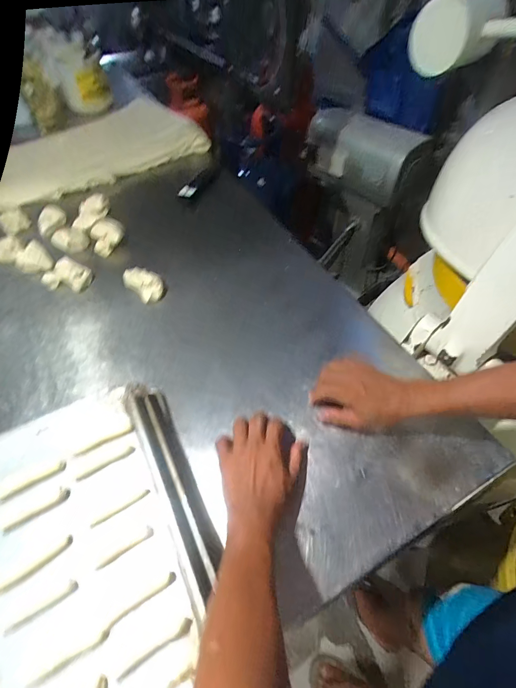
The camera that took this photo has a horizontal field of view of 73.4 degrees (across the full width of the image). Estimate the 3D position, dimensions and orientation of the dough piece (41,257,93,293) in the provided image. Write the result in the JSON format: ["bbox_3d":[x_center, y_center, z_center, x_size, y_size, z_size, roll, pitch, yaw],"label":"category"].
[{"bbox_3d":[-0.382,-0.136,0.692,0.078,0.043,0.055,13,55,12],"label":"dough piece"}]

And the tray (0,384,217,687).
[{"bbox_3d":[-0.300,0.261,0.350,0.475,0.027,0.329,-23,55,-15],"label":"tray"}]

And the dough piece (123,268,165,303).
[{"bbox_3d":[-0.224,-0.119,0.679,0.086,0.045,0.046,35,62,25],"label":"dough piece"}]

